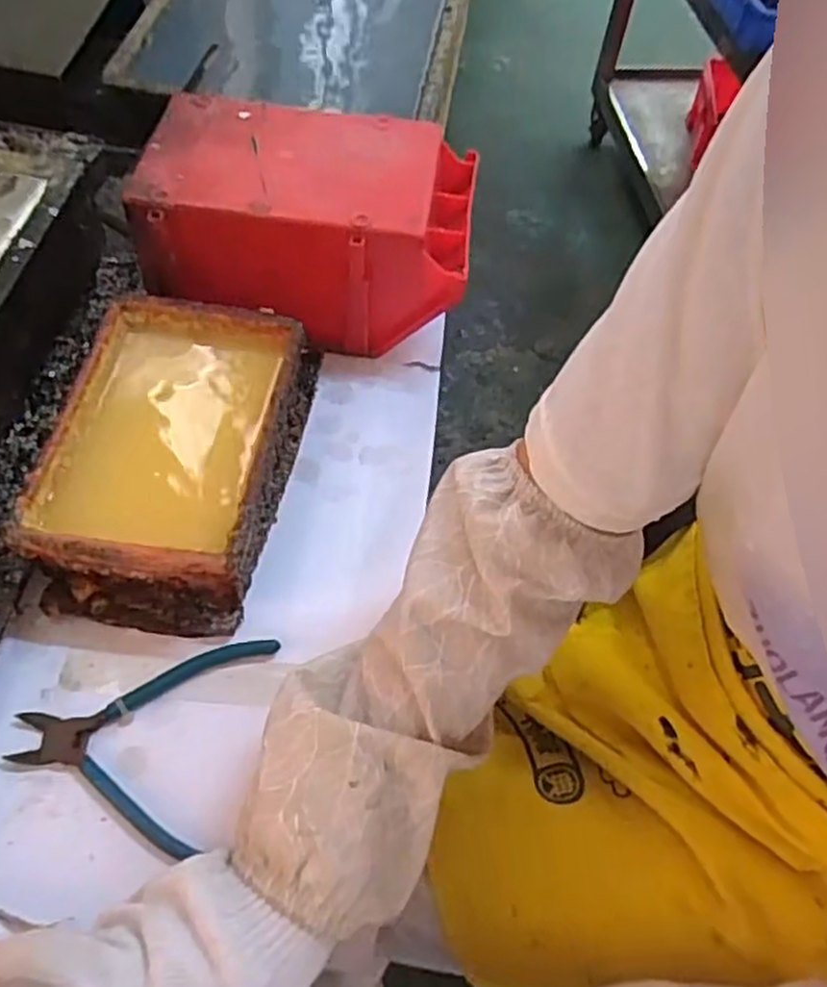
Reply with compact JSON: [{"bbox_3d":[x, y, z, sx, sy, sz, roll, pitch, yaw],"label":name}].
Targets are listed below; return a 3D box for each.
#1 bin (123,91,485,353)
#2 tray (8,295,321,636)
[{"bbox_3d":[-0.074,-0.206,0.589,0.227,0.112,0.146,7,58,0],"label":"bin"},{"bbox_3d":[-0.151,-0.025,0.496,0.129,0.066,0.213,8,58,0],"label":"tray"}]

